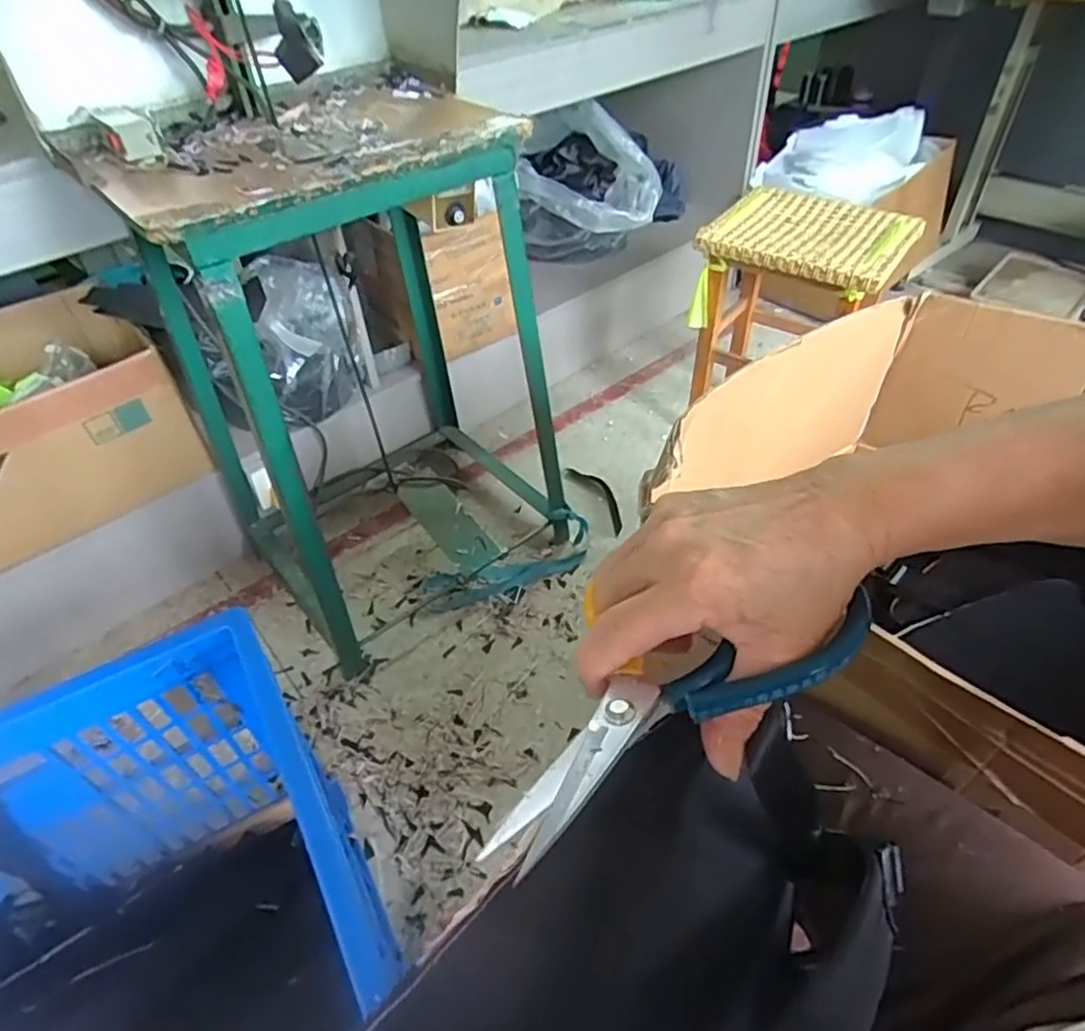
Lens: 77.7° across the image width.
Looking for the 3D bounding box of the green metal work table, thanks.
[{"bbox_3d":[-0.293,-0.222,1.145,0.512,0.788,0.447,-32,52,-26],"label":"green metal work table"}]

